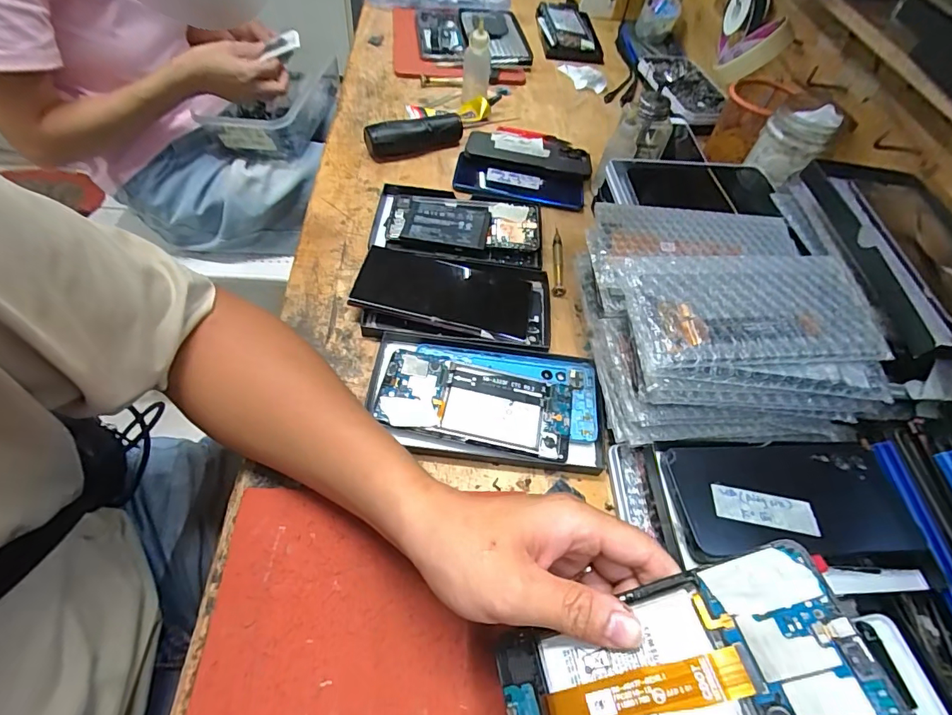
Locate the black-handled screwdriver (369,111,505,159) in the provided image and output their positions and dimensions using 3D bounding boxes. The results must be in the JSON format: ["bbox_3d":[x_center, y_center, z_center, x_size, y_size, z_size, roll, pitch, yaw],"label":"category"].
[{"bbox_3d":[-0.041,-0.296,0.578,0.204,0.037,0.033,-22,61,-20],"label":"black-handled screwdriver"}]

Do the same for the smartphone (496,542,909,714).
[{"bbox_3d":[0.085,0.145,0.206,0.158,0.004,0.070,-28,51,15],"label":"smartphone"}]

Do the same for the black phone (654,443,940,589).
[{"bbox_3d":[0.217,0.102,0.312,0.163,0.011,0.088,0,56,-7],"label":"black phone"}]

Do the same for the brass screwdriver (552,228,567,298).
[{"bbox_3d":[0.090,-0.104,0.490,0.014,0.008,0.100,8,55,-1],"label":"brass screwdriver"}]

